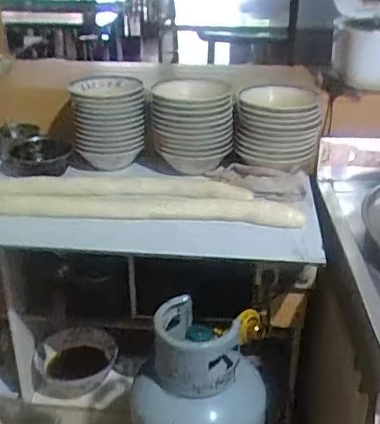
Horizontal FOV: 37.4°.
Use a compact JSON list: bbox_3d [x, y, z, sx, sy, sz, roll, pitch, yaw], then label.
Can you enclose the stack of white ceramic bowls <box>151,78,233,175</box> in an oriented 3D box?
[{"bbox_3d":[0.012,-0.243,1.563,0.218,0.225,0.200,4,27,6],"label":"stack of white ceramic bowls"}]

